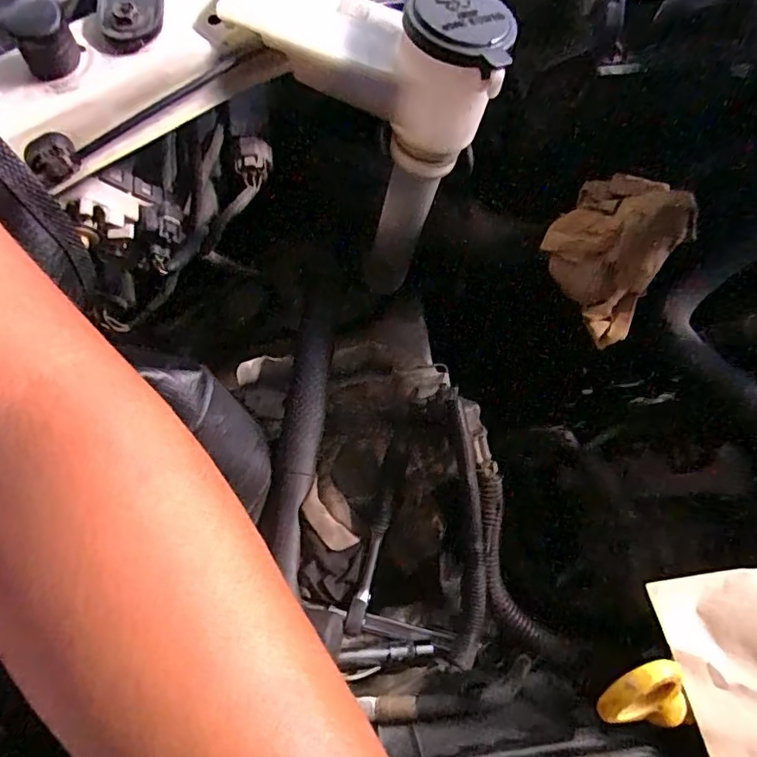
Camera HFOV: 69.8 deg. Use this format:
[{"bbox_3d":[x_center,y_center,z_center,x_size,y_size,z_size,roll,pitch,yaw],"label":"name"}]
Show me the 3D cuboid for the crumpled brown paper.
[{"bbox_3d":[0.143,-0.078,0.339,0.072,0.093,0.032,32,29,7],"label":"crumpled brown paper"}]

